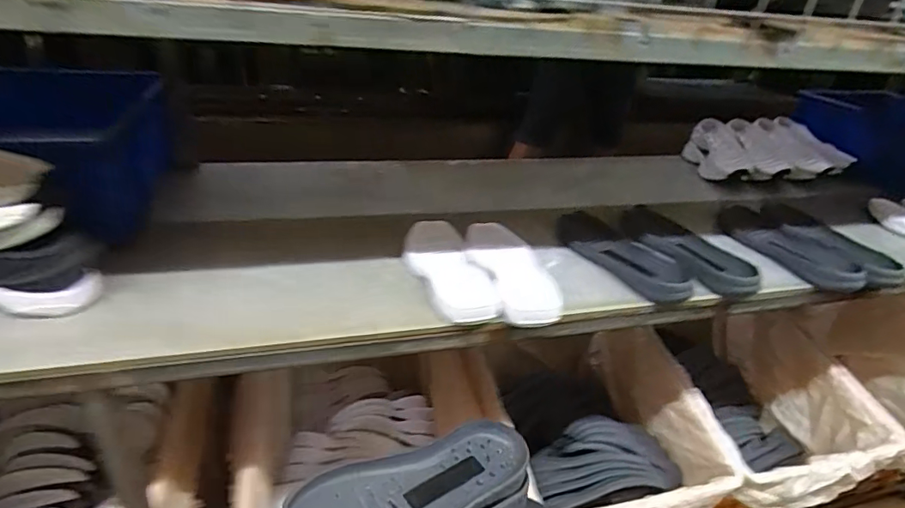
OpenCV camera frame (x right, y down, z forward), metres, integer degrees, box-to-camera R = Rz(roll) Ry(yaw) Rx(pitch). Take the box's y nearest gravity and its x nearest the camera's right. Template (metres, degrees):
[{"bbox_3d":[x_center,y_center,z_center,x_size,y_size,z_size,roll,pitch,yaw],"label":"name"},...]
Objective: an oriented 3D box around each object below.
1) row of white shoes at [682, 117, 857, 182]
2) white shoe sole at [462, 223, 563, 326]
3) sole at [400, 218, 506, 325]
[{"bbox_3d":[0.828,-0.274,1.333,0.416,0.104,0.249,-5,30,-15],"label":"row of white shoes"},{"bbox_3d":[0.096,0.024,0.789,0.113,0.028,0.261,-4,34,-14],"label":"white shoe sole"},{"bbox_3d":[-0.009,0.021,0.782,0.108,0.024,0.270,-6,34,-17],"label":"sole"}]

